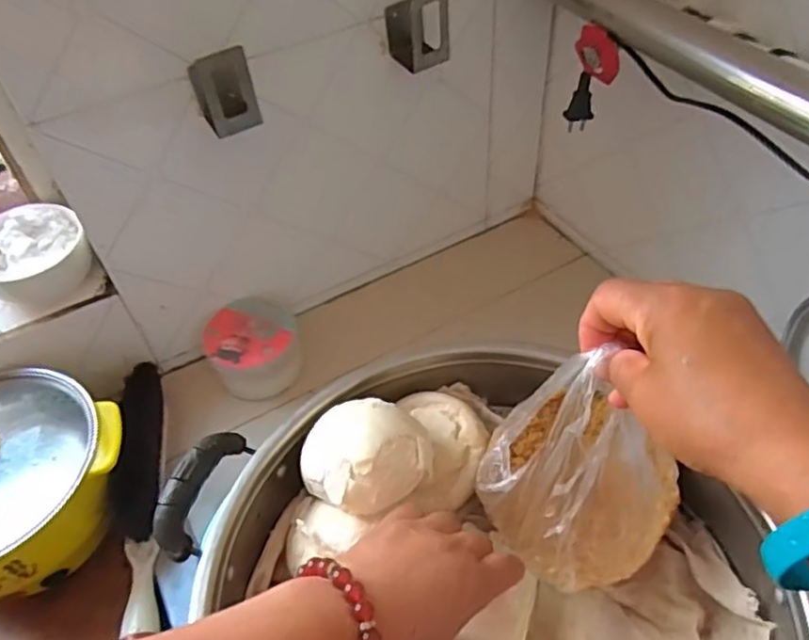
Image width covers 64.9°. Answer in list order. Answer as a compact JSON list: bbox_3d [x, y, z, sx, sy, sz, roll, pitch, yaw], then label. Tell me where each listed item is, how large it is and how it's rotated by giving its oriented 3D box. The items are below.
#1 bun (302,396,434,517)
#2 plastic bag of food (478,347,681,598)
[{"bbox_3d":[-0.025,0.093,0.424,0.087,0.065,0.082,-3,48,3],"label":"bun"},{"bbox_3d":[0.104,0.086,0.357,0.118,0.153,0.076,4,49,9],"label":"plastic bag of food"}]

